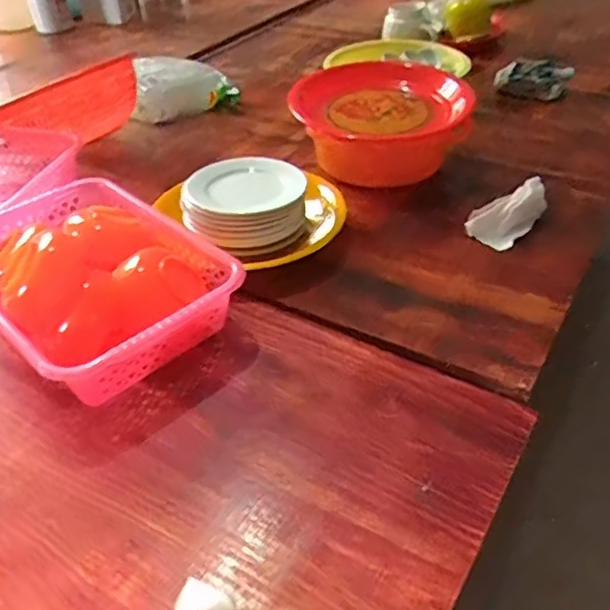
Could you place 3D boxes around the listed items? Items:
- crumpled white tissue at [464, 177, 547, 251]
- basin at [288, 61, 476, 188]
[{"bbox_3d":[0.244,-0.108,0.791,0.077,0.055,0.099,22,46,26],"label":"crumpled white tissue"},{"bbox_3d":[0.108,-0.261,0.919,0.203,0.131,0.201,24,47,27],"label":"basin"}]

